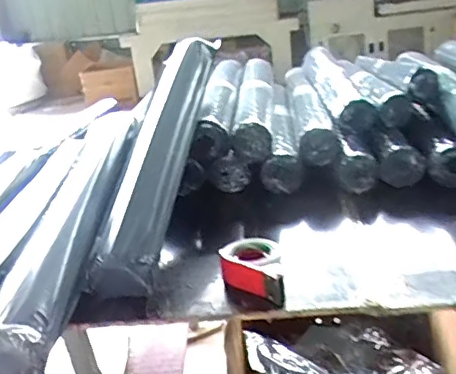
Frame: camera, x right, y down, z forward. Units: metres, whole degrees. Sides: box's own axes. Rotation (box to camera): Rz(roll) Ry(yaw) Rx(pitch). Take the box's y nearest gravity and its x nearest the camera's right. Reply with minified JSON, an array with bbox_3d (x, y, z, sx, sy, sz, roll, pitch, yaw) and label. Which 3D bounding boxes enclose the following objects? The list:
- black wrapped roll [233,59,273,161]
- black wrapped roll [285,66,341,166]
[{"bbox_3d":[0.091,-0.287,1.797,0.099,0.108,0.794,-4,22,6],"label":"black wrapped roll"},{"bbox_3d":[0.257,-0.262,1.799,0.103,0.093,0.880,-5,21,5],"label":"black wrapped roll"}]

